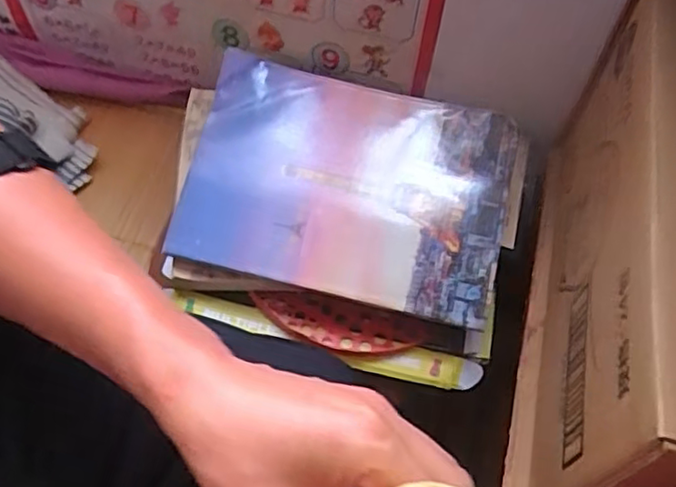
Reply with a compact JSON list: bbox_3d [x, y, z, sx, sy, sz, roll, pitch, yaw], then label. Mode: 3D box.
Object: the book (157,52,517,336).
[{"bbox_3d":[0.008,-0.048,0.512,0.252,0.011,0.179,14,76,2],"label":"book"}]

